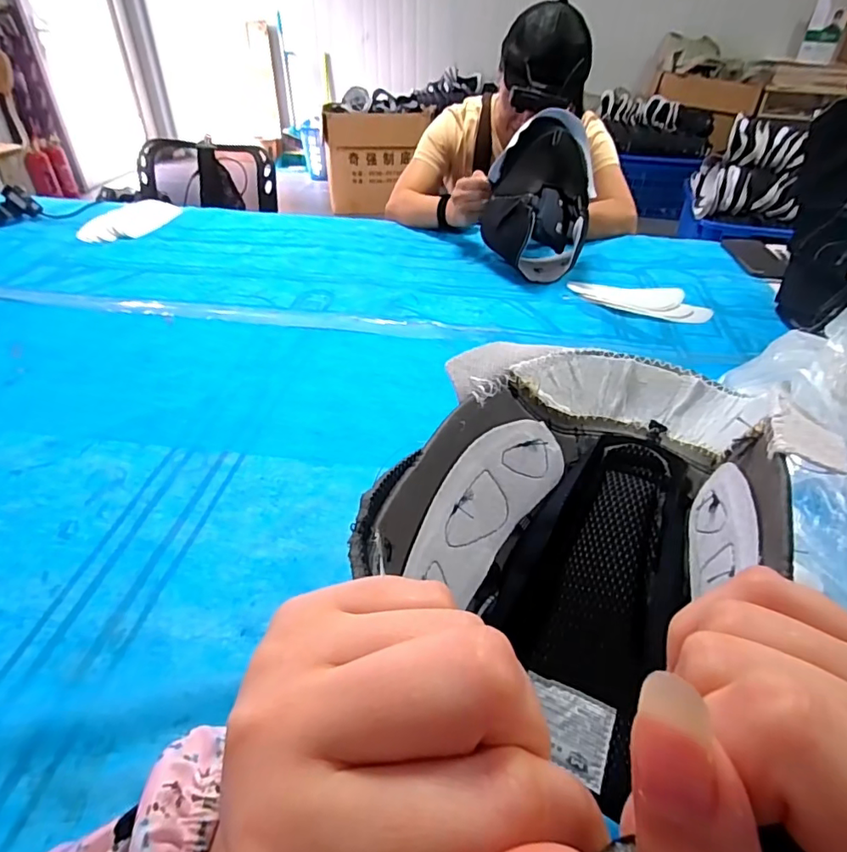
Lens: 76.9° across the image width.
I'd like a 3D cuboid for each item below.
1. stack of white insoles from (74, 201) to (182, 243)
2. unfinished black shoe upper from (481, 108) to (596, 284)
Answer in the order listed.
[{"bbox_3d":[-0.607,-0.427,1.113,0.207,0.031,0.133,-18,41,-20],"label":"stack of white insoles"},{"bbox_3d":[0.195,-0.387,0.916,0.167,0.230,0.188,8,39,11],"label":"unfinished black shoe upper"}]

